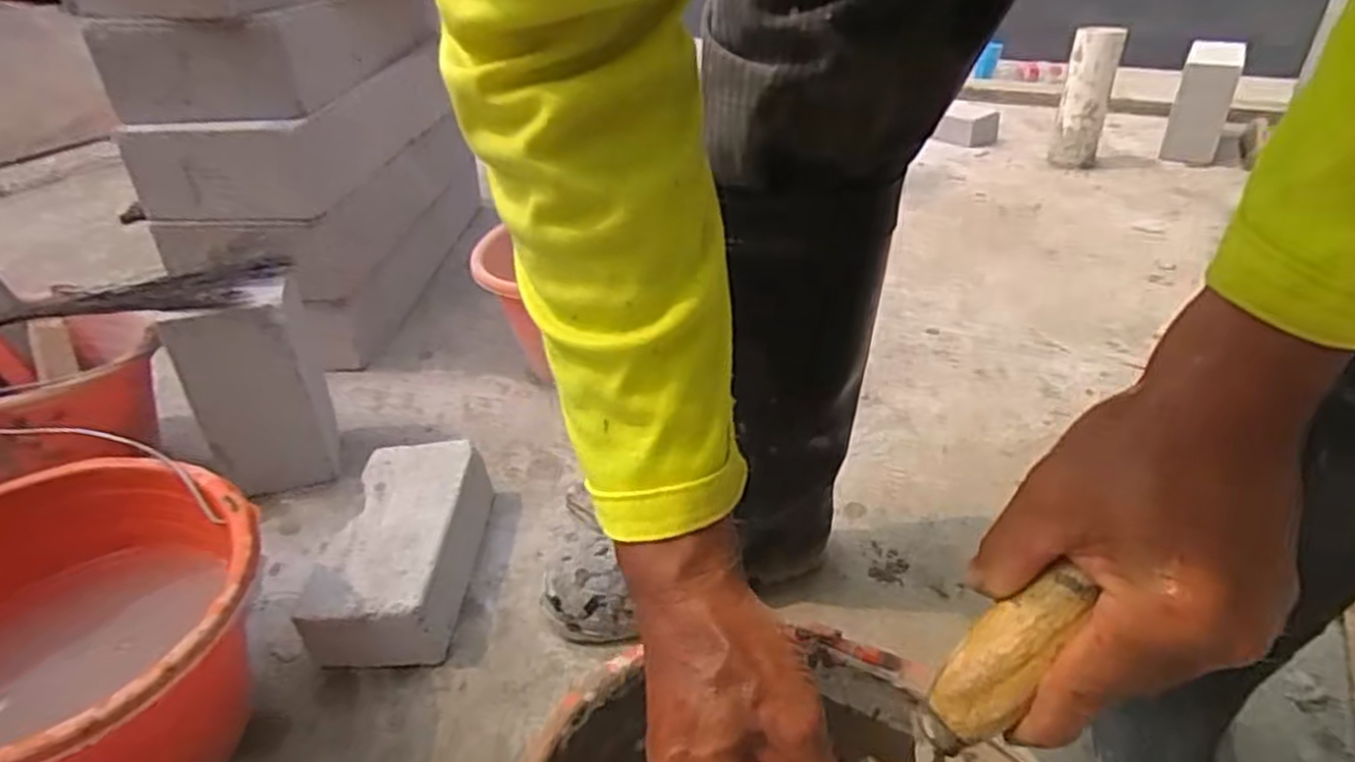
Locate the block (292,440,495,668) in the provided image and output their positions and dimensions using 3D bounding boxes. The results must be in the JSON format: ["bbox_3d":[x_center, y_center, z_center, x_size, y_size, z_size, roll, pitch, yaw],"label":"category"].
[{"bbox_3d":[-0.226,0.136,0.651,0.105,0.071,0.195,0,32,1],"label":"block"}]

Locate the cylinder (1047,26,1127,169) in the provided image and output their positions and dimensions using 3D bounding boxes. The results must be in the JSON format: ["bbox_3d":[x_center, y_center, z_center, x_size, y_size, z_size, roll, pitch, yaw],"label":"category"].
[{"bbox_3d":[0.844,-0.579,1.604,0.093,0.272,0.088,13,34,21],"label":"cylinder"}]

